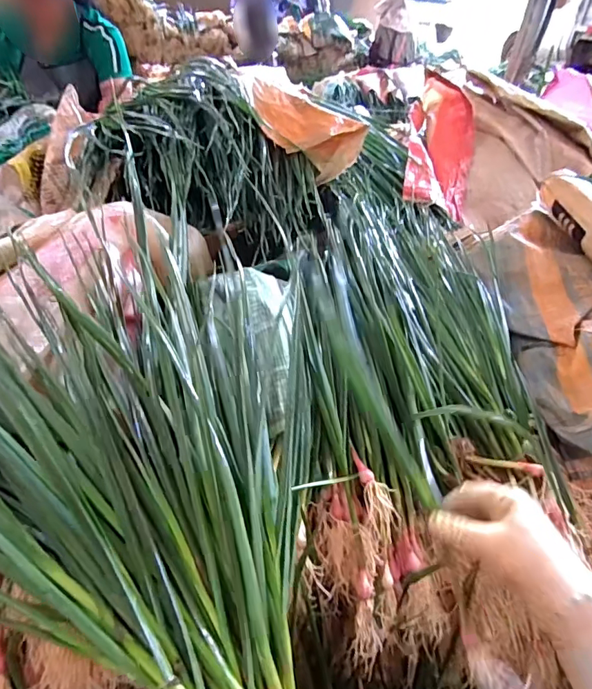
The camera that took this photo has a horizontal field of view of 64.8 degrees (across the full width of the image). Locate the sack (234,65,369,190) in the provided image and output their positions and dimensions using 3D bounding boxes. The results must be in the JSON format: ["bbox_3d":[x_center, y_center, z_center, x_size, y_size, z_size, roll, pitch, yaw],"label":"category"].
[{"bbox_3d":[-0.002,-0.398,0.801,0.153,0.060,0.306,-17,60,-27],"label":"sack"}]

